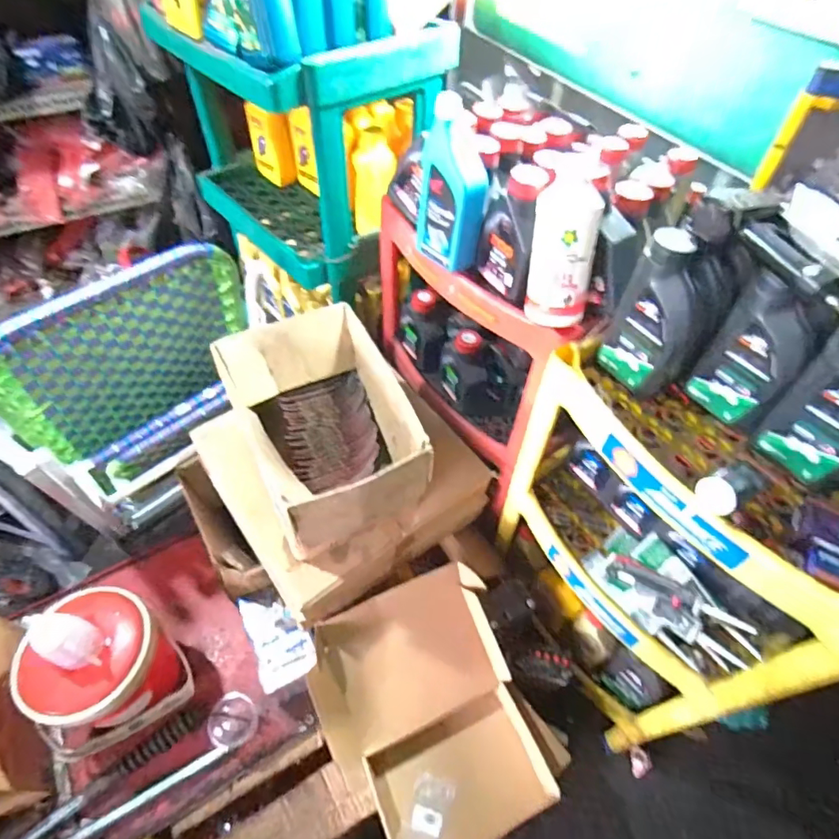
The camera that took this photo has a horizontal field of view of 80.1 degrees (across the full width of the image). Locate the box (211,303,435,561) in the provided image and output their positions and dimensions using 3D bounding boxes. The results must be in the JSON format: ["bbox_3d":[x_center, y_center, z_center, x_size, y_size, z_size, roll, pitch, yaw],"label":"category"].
[{"bbox_3d":[-0.171,0.035,0.945,0.268,0.277,0.362,-23,56,-18],"label":"box"}]

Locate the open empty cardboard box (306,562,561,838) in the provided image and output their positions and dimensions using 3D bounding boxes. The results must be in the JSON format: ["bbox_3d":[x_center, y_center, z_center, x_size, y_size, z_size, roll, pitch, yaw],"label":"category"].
[{"bbox_3d":[0.017,0.572,0.951,0.363,0.204,0.434,-18,55,-15],"label":"open empty cardboard box"}]

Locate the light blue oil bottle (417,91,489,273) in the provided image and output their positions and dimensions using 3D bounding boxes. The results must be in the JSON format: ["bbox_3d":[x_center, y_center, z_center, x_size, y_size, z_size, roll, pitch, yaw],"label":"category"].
[{"bbox_3d":[0.055,-0.362,0.788,0.067,0.230,0.102,-24,57,-19],"label":"light blue oil bottle"}]

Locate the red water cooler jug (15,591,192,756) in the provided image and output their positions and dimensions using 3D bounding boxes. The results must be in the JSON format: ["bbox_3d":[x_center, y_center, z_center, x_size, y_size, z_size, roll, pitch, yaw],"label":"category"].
[{"bbox_3d":[-0.617,0.493,0.974,0.252,0.293,0.265,8,52,4],"label":"red water cooler jug"}]

